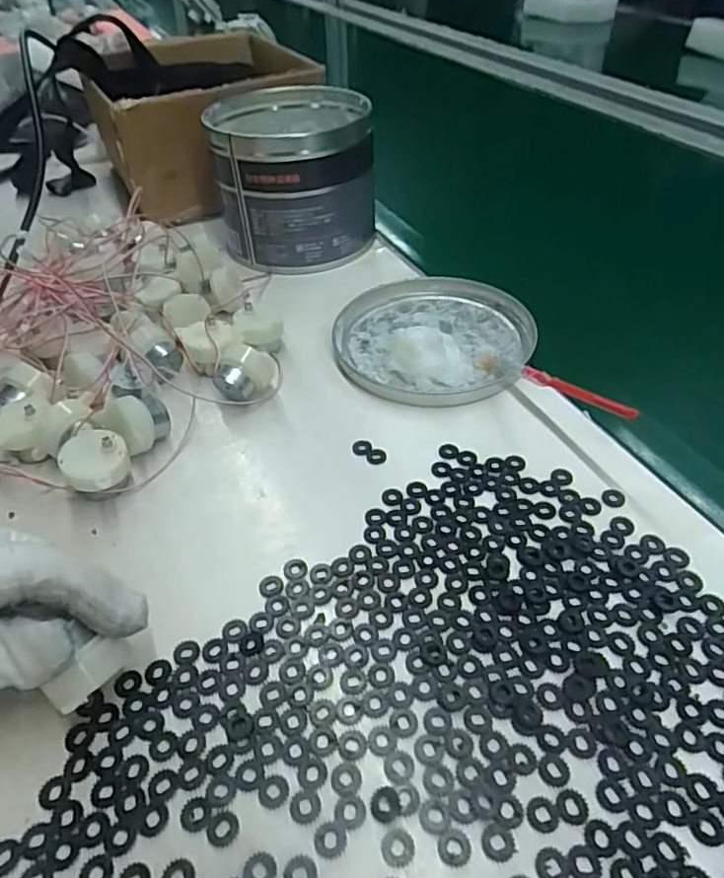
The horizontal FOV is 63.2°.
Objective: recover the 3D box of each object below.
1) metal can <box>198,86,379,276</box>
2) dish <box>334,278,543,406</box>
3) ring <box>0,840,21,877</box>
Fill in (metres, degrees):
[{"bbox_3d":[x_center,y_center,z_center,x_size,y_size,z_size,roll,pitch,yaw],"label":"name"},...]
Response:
[{"bbox_3d":[-0.053,-0.212,0.483,0.118,0.108,0.129,-3,44,0],"label":"metal can"},{"bbox_3d":[0.048,-0.073,0.390,0.124,0.023,0.134,-2,44,2],"label":"dish"},{"bbox_3d":[-0.118,0.137,0.193,0.011,0.004,0.010,-3,43,3],"label":"ring"}]

